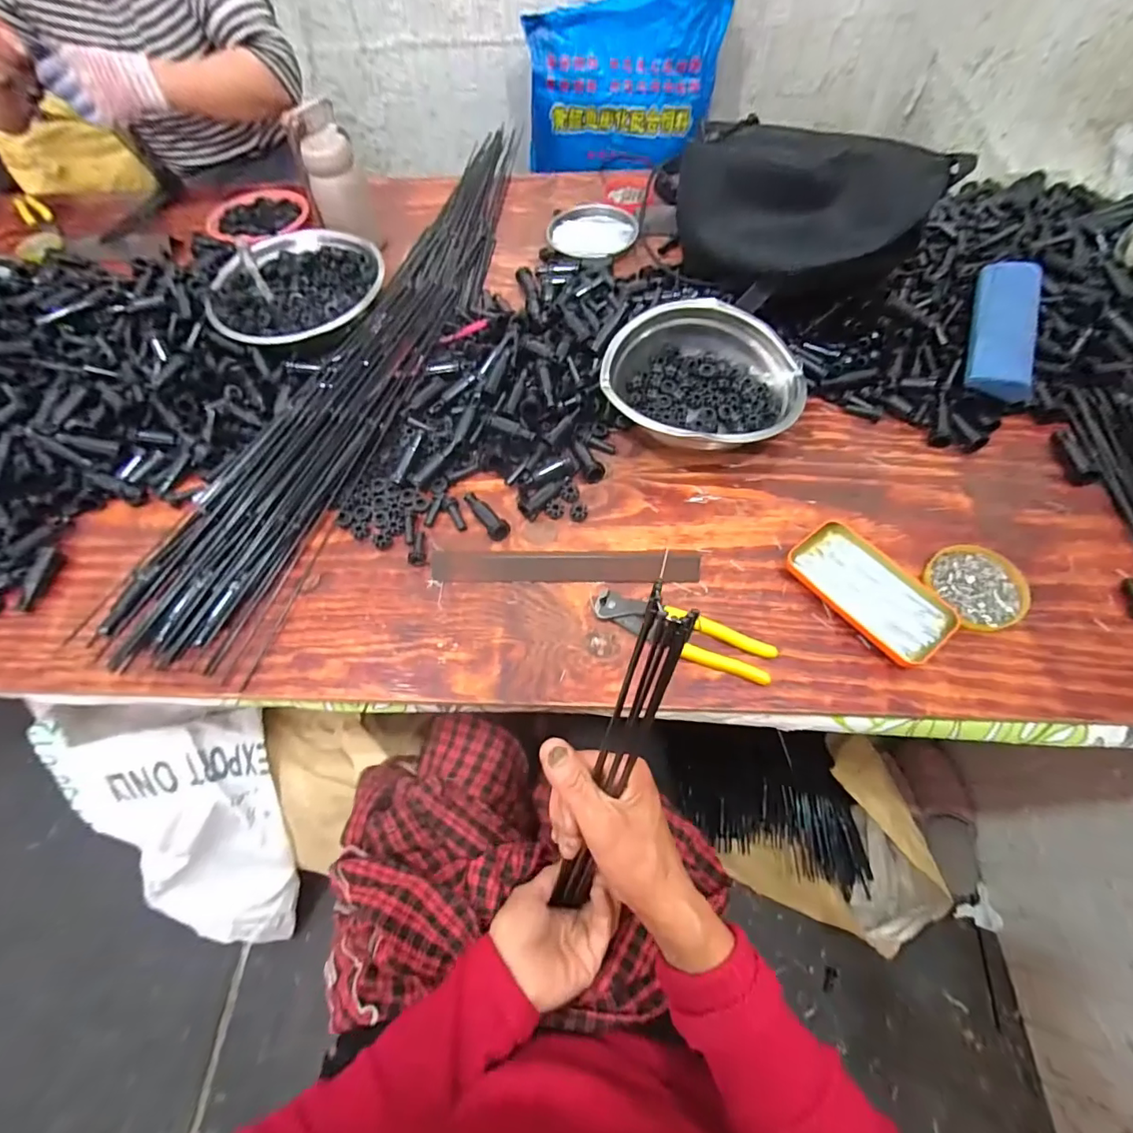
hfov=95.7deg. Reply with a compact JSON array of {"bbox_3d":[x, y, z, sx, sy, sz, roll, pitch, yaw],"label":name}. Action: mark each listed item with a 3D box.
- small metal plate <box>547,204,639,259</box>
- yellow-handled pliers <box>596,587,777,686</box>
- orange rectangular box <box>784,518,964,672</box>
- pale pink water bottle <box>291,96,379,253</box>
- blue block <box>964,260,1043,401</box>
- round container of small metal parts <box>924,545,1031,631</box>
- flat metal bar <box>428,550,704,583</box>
[{"bbox_3d":[0.032,-0.510,0.787,0.127,0.033,0.120,-2,61,3],"label":"small metal plate"},{"bbox_3d":[0.104,0.061,0.463,0.161,0.014,0.041,20,64,14],"label":"yellow-handled pliers"},{"bbox_3d":[0.283,0.021,0.479,0.077,0.019,0.141,-36,65,-15],"label":"orange rectangular box"},{"bbox_3d":[-0.334,-0.555,0.748,0.080,0.156,0.103,-21,62,-7],"label":"pale pink water bottle"},{"bbox_3d":[0.478,-0.260,0.558,0.065,0.025,0.157,13,78,11],"label":"blue block"},{"bbox_3d":[0.381,0.019,0.477,0.076,0.014,0.082,-2,61,3],"label":"round container of small metal parts"},{"bbox_3d":[-0.002,-0.001,0.512,0.262,0.010,0.036,-1,61,4],"label":"flat metal bar"}]

